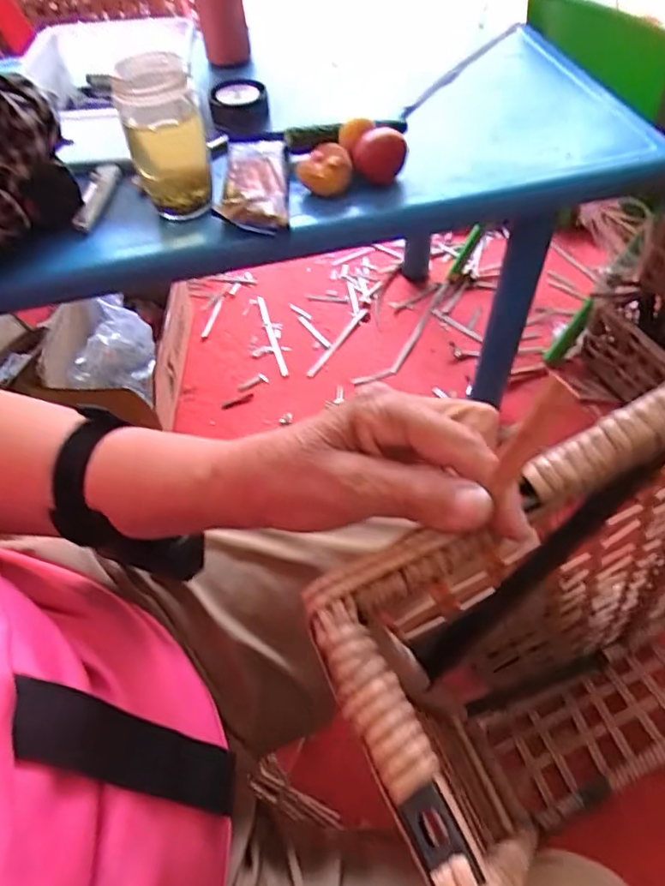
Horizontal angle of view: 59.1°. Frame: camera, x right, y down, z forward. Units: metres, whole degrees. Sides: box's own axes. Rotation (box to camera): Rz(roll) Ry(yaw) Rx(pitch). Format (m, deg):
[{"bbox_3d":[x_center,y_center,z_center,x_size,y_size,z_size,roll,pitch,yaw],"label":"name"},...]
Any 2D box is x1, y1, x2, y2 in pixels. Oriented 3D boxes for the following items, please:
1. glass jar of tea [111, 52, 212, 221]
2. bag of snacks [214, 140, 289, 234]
[{"bbox_3d":[-0.157,-0.287,0.557,0.069,0.121,0.069,-3,54,4],"label":"glass jar of tea"},{"bbox_3d":[-0.080,-0.271,0.605,0.067,0.024,0.150,-4,54,3],"label":"bag of snacks"}]

